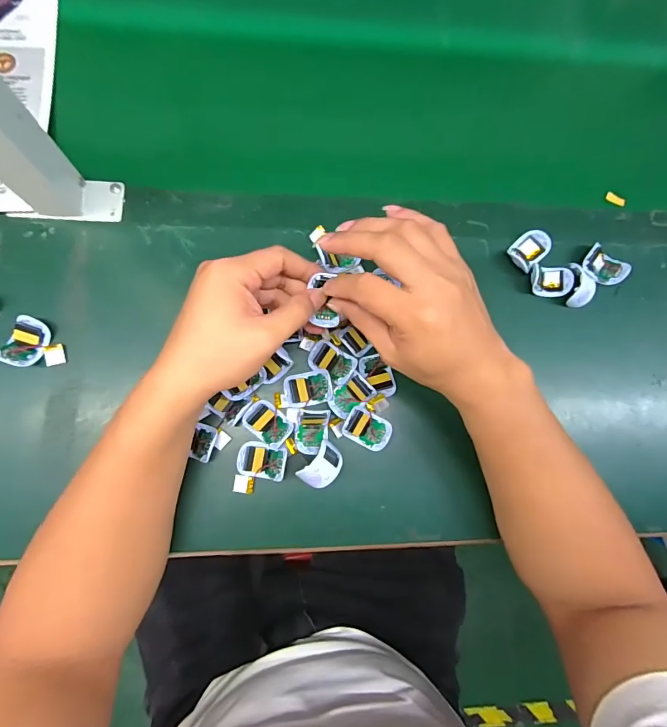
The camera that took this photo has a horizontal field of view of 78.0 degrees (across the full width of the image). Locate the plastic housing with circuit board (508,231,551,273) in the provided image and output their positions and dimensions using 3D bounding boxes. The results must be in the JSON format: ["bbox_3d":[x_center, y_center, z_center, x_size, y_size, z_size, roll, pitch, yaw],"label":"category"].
[{"bbox_3d":[0.200,-0.115,0.417,0.043,0.013,0.031,-39,87,-10],"label":"plastic housing with circuit board"}]

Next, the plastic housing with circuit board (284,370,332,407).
[{"bbox_3d":[-0.023,0.022,0.372,0.041,0.012,0.030,-7,82,-7],"label":"plastic housing with circuit board"}]

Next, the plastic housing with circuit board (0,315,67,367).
[{"bbox_3d":[-0.257,-0.015,0.354,0.045,0.020,0.042,1,82,-6],"label":"plastic housing with circuit board"}]

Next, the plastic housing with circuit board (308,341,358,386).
[{"bbox_3d":[-0.001,-0.001,0.377,0.042,0.012,0.028,32,80,-1],"label":"plastic housing with circuit board"}]

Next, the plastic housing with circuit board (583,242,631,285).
[{"bbox_3d":[0.280,-0.100,0.423,0.044,0.016,0.034,25,80,-2],"label":"plastic housing with circuit board"}]

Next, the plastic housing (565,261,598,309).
[{"bbox_3d":[0.251,-0.079,0.416,0.026,0.021,0.042,6,81,-5],"label":"plastic housing"}]

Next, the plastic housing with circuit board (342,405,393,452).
[{"bbox_3d":[0.030,0.059,0.373,0.043,0.012,0.030,30,80,-1],"label":"plastic housing with circuit board"}]

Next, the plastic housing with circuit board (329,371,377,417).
[{"bbox_3d":[0.016,0.031,0.372,0.028,0.018,0.038,44,80,2],"label":"plastic housing with circuit board"}]

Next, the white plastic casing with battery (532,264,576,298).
[{"bbox_3d":[0.220,-0.085,0.415,0.040,0.014,0.033,-4,82,-6],"label":"white plastic casing with battery"}]

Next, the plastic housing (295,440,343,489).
[{"bbox_3d":[-0.009,0.091,0.362,0.029,0.020,0.039,40,80,1],"label":"plastic housing"}]

